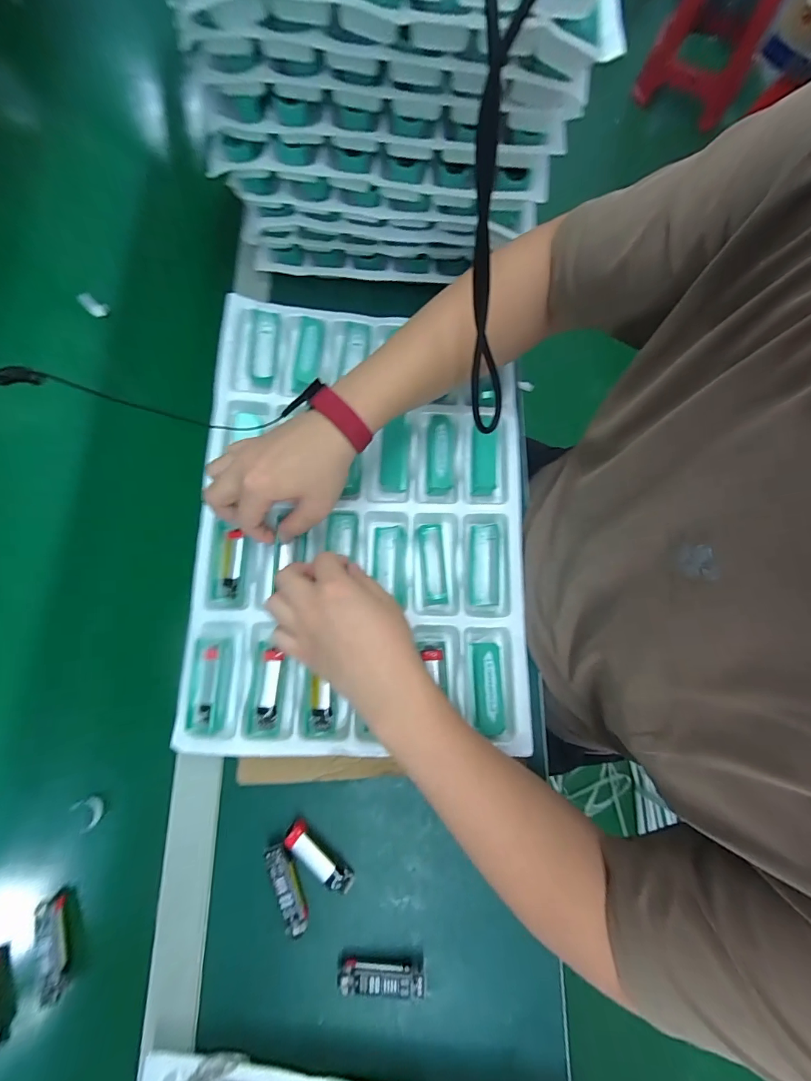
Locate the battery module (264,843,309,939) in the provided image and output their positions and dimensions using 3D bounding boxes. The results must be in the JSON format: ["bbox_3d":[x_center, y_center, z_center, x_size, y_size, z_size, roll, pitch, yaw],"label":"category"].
[{"bbox_3d":[-0.097,0.288,0.341,0.019,0.011,0.067,-18,78,-7],"label":"battery module"}]

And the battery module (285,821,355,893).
[{"bbox_3d":[-0.075,0.272,0.351,0.068,0.020,0.022,43,78,8],"label":"battery module"}]

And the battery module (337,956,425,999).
[{"bbox_3d":[-0.018,0.351,0.335,0.068,0.022,0.015,5,76,-1],"label":"battery module"}]

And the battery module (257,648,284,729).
[{"bbox_3d":[-0.122,0.133,0.373,0.016,0.009,0.065,4,76,-2],"label":"battery module"}]

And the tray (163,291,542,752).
[{"bbox_3d":[-0.042,-0.035,0.423,0.314,0.031,0.453,1,77,-1],"label":"tray"}]

